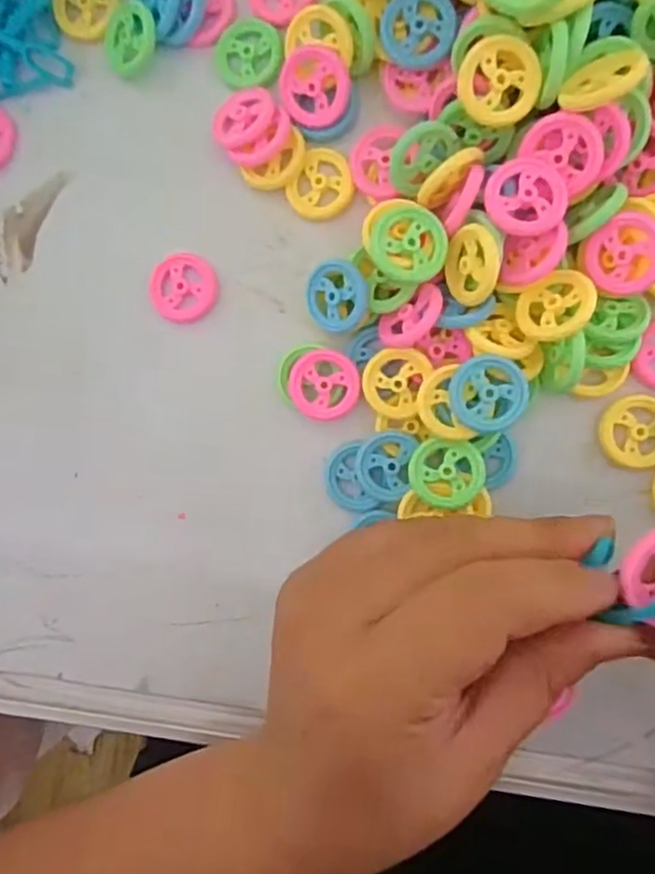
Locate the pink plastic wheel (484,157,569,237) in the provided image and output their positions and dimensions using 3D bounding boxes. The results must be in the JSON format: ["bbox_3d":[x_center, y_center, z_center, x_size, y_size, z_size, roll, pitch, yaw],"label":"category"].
[{"bbox_3d":[0.075,-0.090,0.245,0.030,0.006,0.028,0,91,9],"label":"pink plastic wheel"}]

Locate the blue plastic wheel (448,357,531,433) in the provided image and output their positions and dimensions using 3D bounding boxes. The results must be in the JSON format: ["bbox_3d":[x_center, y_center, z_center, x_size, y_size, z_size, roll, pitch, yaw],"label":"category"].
[{"bbox_3d":[0.063,-0.017,0.255,0.030,0.010,0.029,0,92,8],"label":"blue plastic wheel"}]

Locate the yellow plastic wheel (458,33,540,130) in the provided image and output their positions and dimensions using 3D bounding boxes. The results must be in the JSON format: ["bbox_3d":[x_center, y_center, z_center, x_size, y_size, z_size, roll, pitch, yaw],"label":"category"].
[{"bbox_3d":[0.064,-0.131,0.240,0.030,0.005,0.029,-1,109,-2],"label":"yellow plastic wheel"}]

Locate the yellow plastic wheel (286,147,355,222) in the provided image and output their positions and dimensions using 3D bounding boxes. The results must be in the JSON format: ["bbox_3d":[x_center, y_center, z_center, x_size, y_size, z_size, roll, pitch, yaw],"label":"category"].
[{"bbox_3d":[-0.001,-0.108,0.281,0.027,0.008,0.030,32,96,5],"label":"yellow plastic wheel"}]

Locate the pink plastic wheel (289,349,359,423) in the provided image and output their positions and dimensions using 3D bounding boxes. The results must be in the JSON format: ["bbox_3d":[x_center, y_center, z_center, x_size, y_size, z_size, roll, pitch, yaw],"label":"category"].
[{"bbox_3d":[-0.001,-0.022,0.275,0.029,0.004,0.029,0,92,8],"label":"pink plastic wheel"}]

